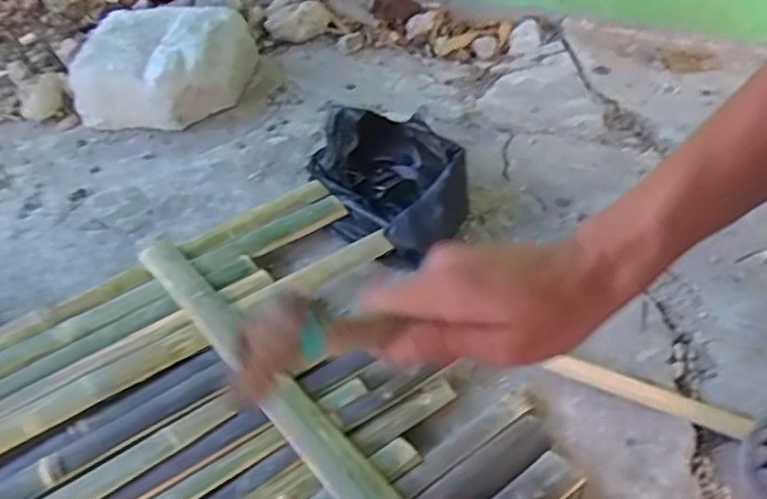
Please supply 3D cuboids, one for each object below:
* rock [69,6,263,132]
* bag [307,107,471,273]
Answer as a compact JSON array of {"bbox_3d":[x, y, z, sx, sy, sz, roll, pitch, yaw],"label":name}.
[{"bbox_3d":[-0.328,-0.277,0.974,0.240,0.100,0.196,2,45,11],"label":"rock"},{"bbox_3d":[0.010,-0.077,0.705,0.148,0.094,0.183,-15,42,-11],"label":"bag"}]

